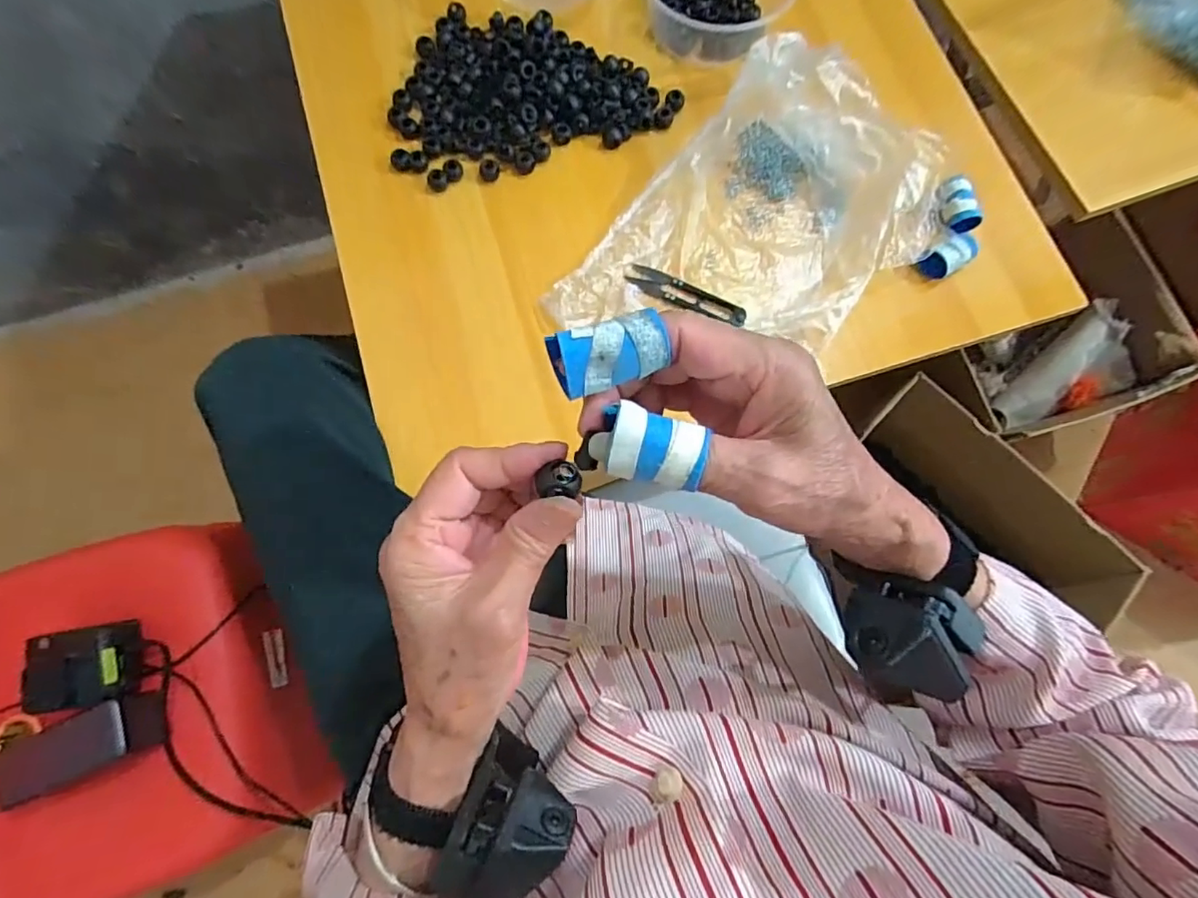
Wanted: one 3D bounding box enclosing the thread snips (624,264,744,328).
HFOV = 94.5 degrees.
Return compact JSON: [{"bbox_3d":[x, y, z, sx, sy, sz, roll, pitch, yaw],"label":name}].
[{"bbox_3d":[0.073,-0.128,0.458,0.101,0.009,0.022,22,75,4],"label":"thread snips"}]

